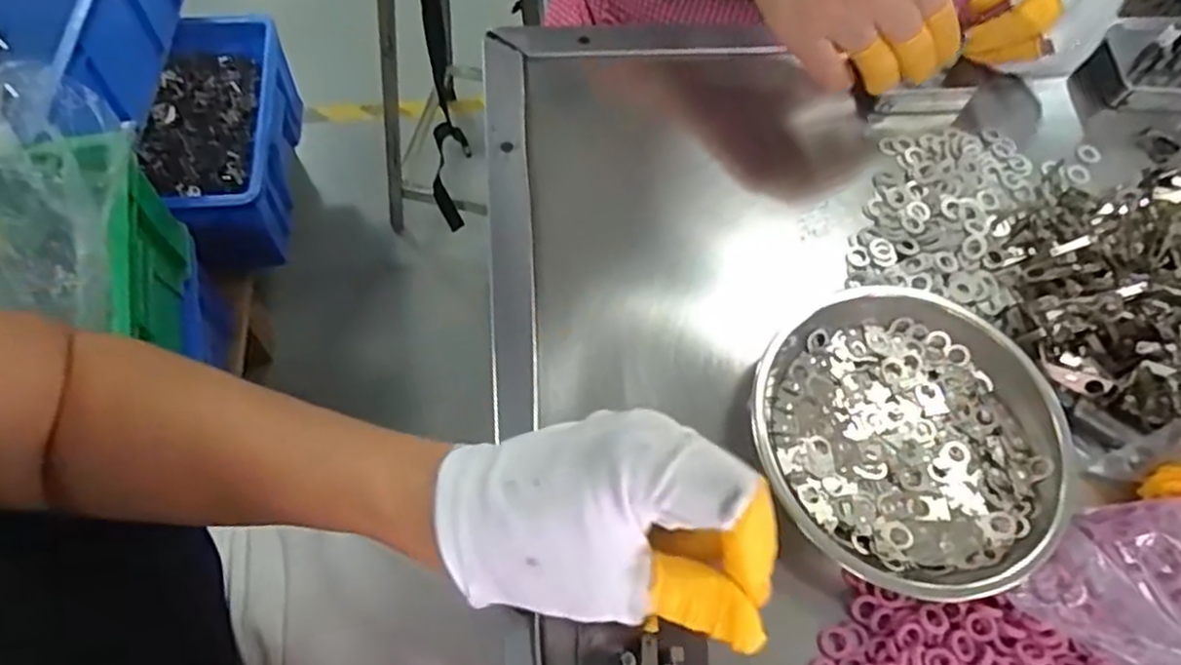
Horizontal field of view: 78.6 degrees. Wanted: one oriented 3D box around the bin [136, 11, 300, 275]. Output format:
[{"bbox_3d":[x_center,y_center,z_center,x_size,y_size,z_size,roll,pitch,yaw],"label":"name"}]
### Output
[{"bbox_3d":[-0.550,-0.279,1.089,0.171,0.159,0.356,-5,64,-6],"label":"bin"}]

